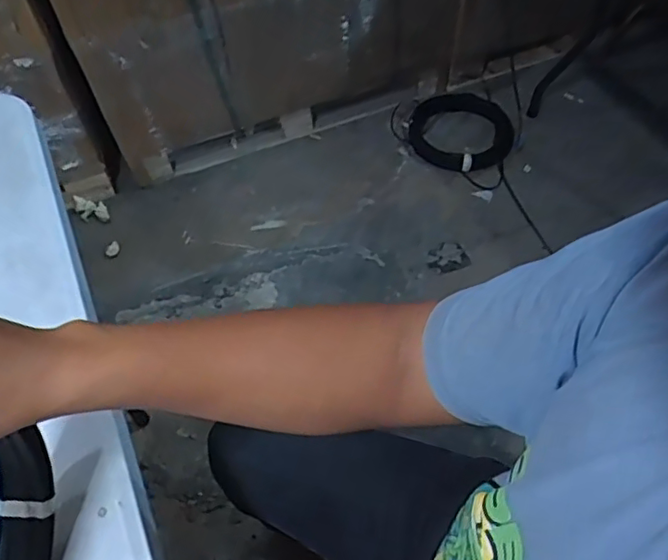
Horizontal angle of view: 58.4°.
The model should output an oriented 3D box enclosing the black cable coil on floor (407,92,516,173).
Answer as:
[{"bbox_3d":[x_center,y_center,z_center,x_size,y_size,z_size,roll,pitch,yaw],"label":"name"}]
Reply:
[{"bbox_3d":[0.393,-0.461,1.831,0.316,0.052,0.338,21,57,18],"label":"black cable coil on floor"}]

